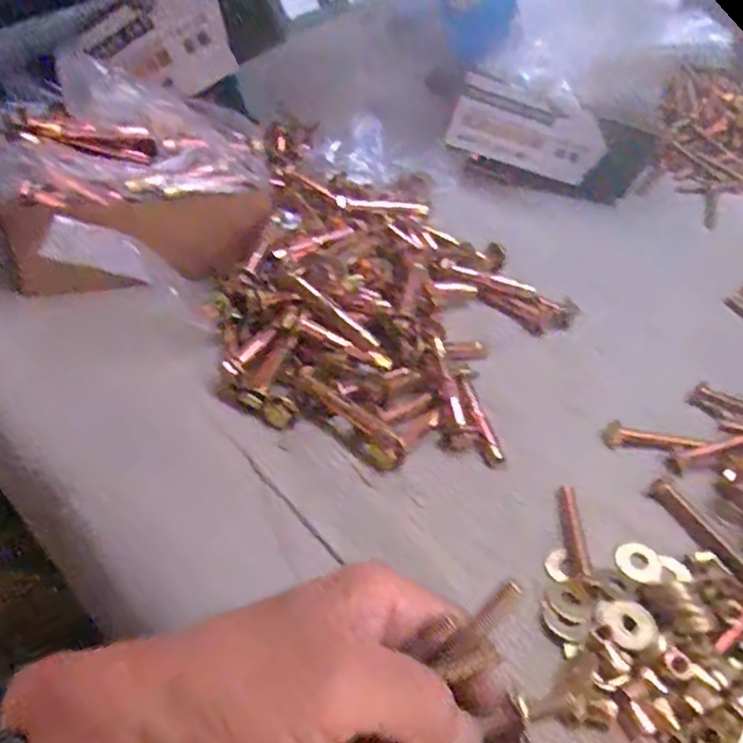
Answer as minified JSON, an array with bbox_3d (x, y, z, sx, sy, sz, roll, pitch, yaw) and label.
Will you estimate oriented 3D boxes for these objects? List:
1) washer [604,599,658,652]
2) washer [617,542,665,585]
[{"bbox_3d":[0.108,0.106,0.277,0.020,0.004,0.021,3,42,-3],"label":"washer"},{"bbox_3d":[0.127,0.091,0.314,0.021,0.004,0.021,0,46,0],"label":"washer"}]

